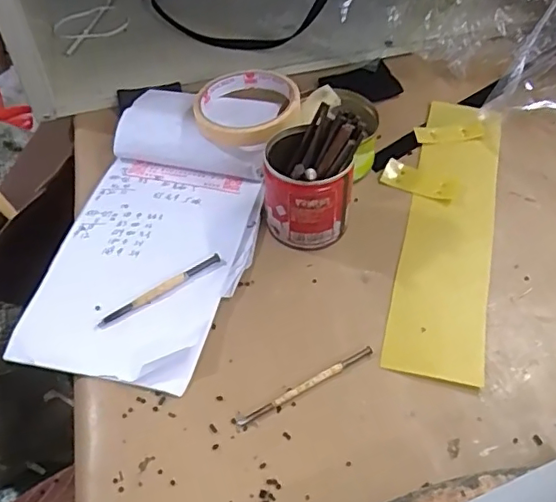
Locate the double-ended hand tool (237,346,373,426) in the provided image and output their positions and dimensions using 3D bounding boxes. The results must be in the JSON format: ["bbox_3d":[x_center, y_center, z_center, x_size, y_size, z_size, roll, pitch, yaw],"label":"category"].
[{"bbox_3d":[0.019,0.084,0.353,0.098,0.004,0.006,-24,54,-20],"label":"double-ended hand tool"}]

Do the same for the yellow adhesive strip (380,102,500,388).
[{"bbox_3d":[0.136,-0.027,0.442,0.062,0.004,0.286,13,51,11],"label":"yellow adhesive strip"}]

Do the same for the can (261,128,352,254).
[{"bbox_3d":[0.022,-0.048,0.421,0.061,0.071,0.062,0,49,0],"label":"can"}]

